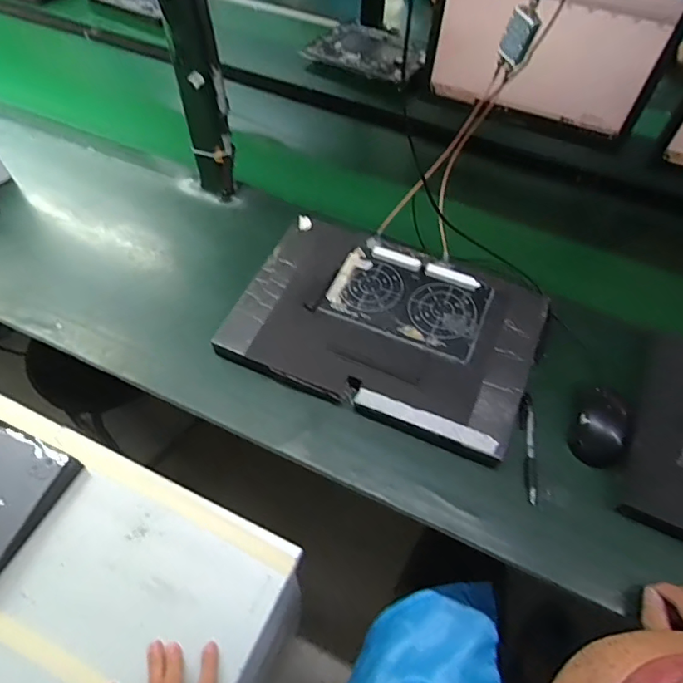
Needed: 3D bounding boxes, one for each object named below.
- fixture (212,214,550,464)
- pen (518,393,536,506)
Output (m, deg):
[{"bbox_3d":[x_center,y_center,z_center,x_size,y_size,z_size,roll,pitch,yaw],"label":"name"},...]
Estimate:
[{"bbox_3d":[0.063,-0.031,0.675,0.388,0.035,0.268,21,57,12],"label":"fixture"},{"bbox_3d":[0.224,0.124,0.599,0.016,0.012,0.141,7,56,2],"label":"pen"}]

